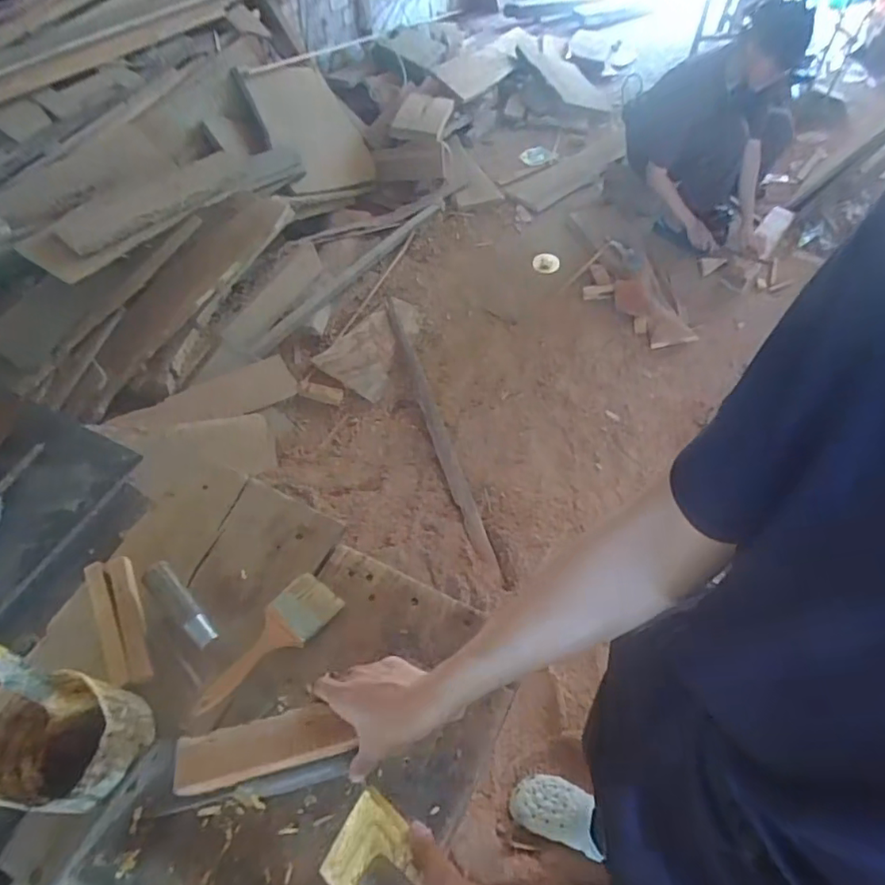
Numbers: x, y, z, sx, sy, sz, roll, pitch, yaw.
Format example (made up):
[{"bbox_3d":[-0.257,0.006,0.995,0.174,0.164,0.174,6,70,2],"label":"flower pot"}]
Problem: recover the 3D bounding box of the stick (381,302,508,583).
[{"bbox_3d":[-0.030,-0.071,1.858,0.049,0.050,1.190,-17,55,-8],"label":"stick"}]

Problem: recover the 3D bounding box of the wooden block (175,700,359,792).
[{"bbox_3d":[-0.176,0.301,0.559,0.163,0.023,0.051,-8,54,-12],"label":"wooden block"}]

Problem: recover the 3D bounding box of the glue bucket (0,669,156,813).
[{"bbox_3d":[-0.370,0.298,0.559,0.123,0.084,0.111,7,55,9],"label":"glue bucket"}]

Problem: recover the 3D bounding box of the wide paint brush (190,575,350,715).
[{"bbox_3d":[-0.206,0.239,0.664,0.073,0.015,0.187,31,62,23],"label":"wide paint brush"}]

